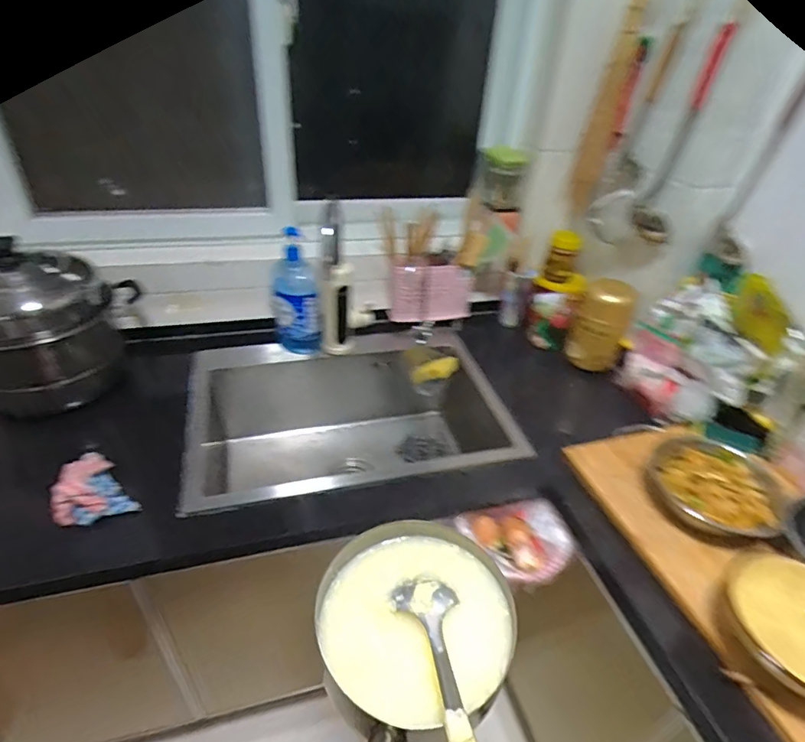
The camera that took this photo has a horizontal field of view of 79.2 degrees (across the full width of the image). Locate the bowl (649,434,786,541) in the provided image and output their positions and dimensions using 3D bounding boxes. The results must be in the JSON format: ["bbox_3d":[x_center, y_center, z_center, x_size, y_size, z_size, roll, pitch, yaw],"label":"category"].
[{"bbox_3d":[0.482,0.176,0.752,0.157,0.051,0.182,-29,49,-34],"label":"bowl"}]

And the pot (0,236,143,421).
[{"bbox_3d":[-0.654,-0.084,0.887,0.276,0.250,0.224,-10,41,-16],"label":"pot"}]

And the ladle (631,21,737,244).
[{"bbox_3d":[0.501,-0.404,0.877,0.077,0.345,0.052,20,42,19],"label":"ladle"}]

